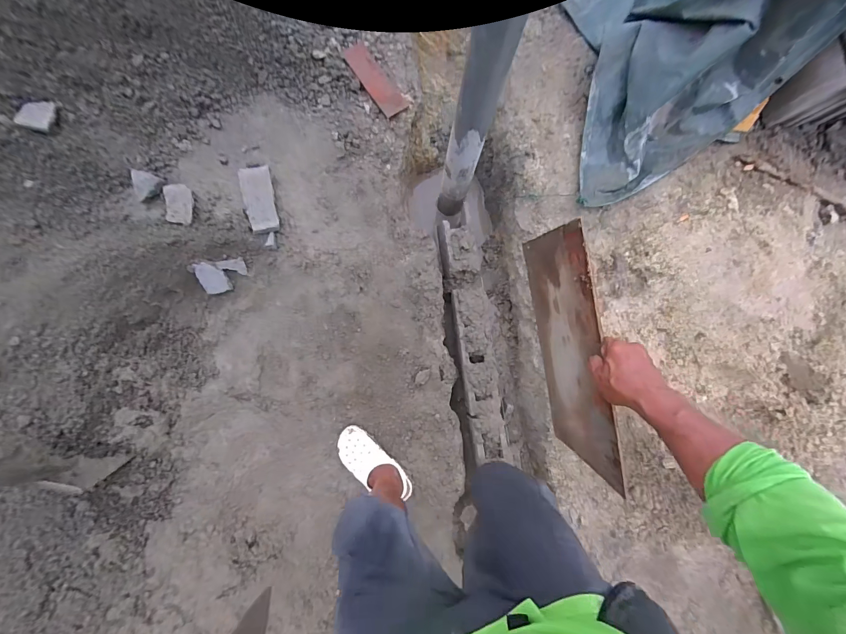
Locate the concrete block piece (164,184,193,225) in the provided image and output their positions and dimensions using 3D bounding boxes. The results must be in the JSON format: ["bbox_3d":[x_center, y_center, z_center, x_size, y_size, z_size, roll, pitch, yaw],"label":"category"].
[{"bbox_3d":[-0.735,-0.338,1.092,0.072,0.028,0.125,-4,82,-23],"label":"concrete block piece"}]

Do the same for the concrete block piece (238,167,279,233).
[{"bbox_3d":[-0.499,-0.354,1.095,0.091,0.044,0.205,-13,87,-4],"label":"concrete block piece"}]

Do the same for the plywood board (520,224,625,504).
[{"bbox_3d":[0.255,0.057,0.639,0.008,0.247,0.409,-11,93,-2],"label":"plywood board"}]

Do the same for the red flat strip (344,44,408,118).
[{"bbox_3d":[-0.153,-0.756,1.151,0.080,0.012,0.262,-36,89,-5],"label":"red flat strip"}]

